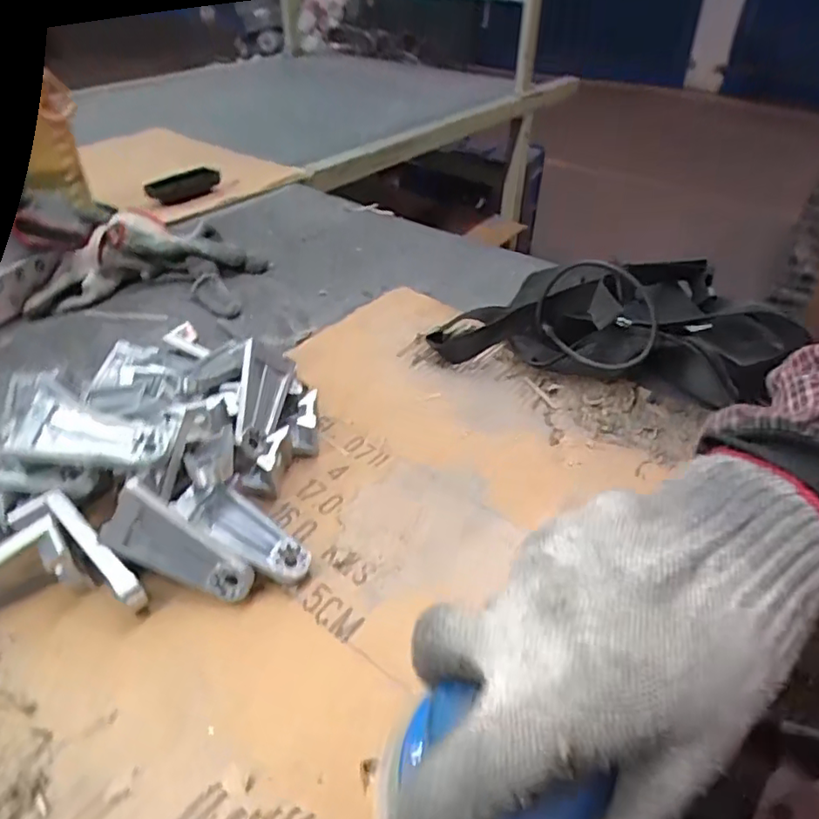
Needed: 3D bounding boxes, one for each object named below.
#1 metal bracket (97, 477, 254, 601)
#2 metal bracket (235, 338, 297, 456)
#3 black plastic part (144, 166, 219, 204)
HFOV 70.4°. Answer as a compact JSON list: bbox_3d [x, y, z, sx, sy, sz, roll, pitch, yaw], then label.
[{"bbox_3d":[-0.138,0.085,0.352,0.092,0.039,0.026,33,44,-4],"label":"metal bracket"},{"bbox_3d":[-0.114,-0.007,0.445,0.016,0.038,0.089,-19,55,39],"label":"metal bracket"},{"bbox_3d":[-0.346,-0.342,0.891,0.112,0.040,0.022,-26,47,-28],"label":"black plastic part"}]

